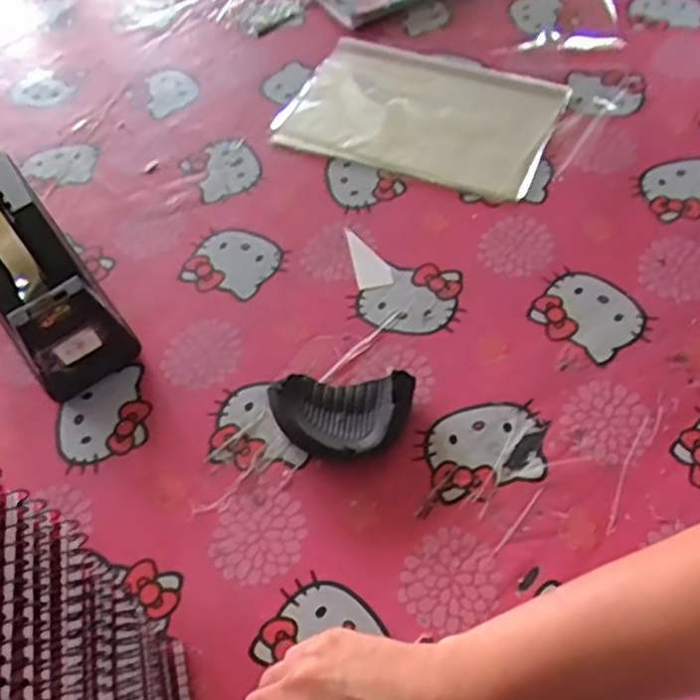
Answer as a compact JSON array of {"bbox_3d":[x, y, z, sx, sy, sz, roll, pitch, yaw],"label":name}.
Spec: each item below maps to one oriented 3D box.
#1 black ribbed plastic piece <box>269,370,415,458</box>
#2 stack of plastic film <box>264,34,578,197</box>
[{"bbox_3d":[-0.008,0.048,0.516,0.100,0.032,0.063,4,56,8],"label":"black ribbed plastic piece"},{"bbox_3d":[0.070,-0.241,0.710,0.262,0.027,0.162,20,60,18],"label":"stack of plastic film"}]

